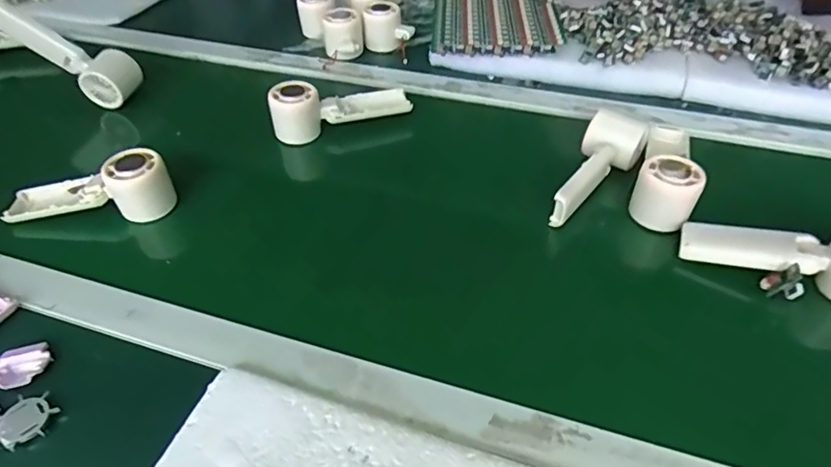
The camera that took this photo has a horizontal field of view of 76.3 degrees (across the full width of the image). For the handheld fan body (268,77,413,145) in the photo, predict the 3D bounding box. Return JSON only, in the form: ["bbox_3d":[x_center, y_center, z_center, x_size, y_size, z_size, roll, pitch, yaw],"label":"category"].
[{"bbox_3d":[-0.088,-0.157,0.640,0.171,0.059,0.044,-19,48,-16],"label":"handheld fan body"}]

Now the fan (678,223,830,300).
[{"bbox_3d":[0.319,0.018,0.451,0.158,0.057,0.060,11,47,13],"label":"fan"}]

